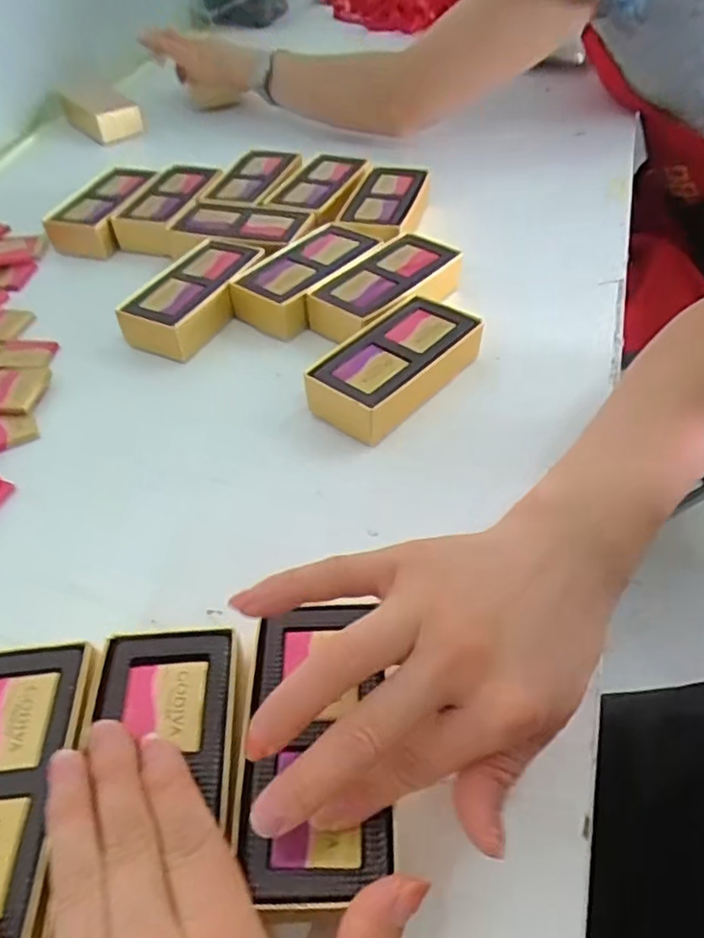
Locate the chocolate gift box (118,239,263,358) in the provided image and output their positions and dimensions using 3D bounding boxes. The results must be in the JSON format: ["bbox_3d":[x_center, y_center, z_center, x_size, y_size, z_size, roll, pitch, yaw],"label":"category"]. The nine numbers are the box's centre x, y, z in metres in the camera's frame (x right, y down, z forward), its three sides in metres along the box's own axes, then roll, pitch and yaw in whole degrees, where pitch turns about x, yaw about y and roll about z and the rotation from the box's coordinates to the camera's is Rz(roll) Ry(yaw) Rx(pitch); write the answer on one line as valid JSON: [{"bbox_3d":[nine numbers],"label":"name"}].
[{"bbox_3d":[-0.114,-0.132,0.487,0.058,0.036,0.121,20,52,23],"label":"chocolate gift box"}]

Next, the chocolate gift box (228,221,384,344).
[{"bbox_3d":[-0.032,-0.147,0.500,0.060,0.036,0.112,25,54,26],"label":"chocolate gift box"}]

